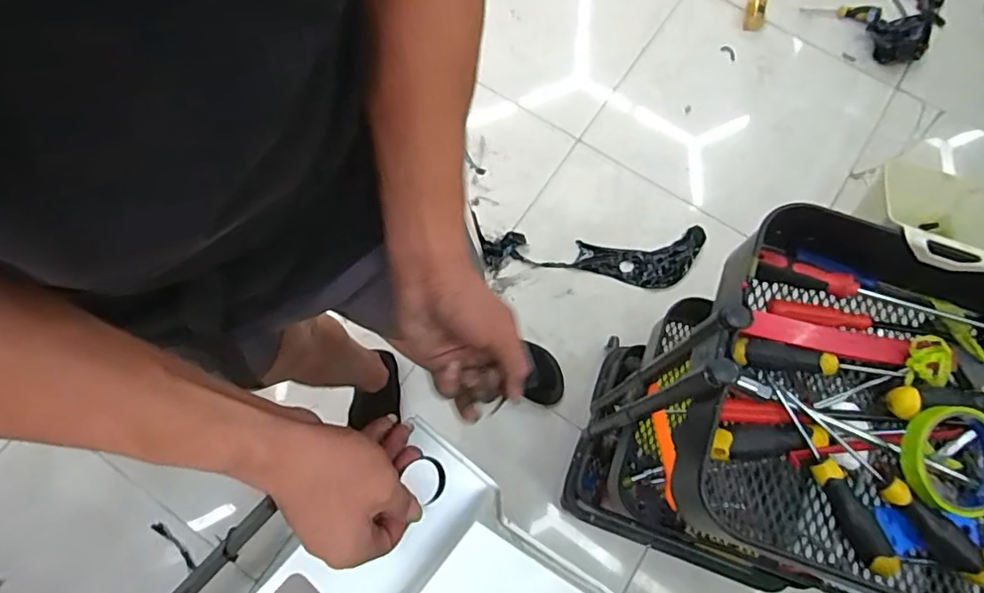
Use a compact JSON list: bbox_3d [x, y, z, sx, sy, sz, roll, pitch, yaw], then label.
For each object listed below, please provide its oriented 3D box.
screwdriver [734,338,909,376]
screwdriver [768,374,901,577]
[{"bbox_3d":[0.304,0.062,0.548,0.151,0.022,0.020,8,71,2],"label":"screwdriver"},{"bbox_3d":[0.297,0.155,0.510,0.022,0.033,0.178,-24,73,-9],"label":"screwdriver"}]

